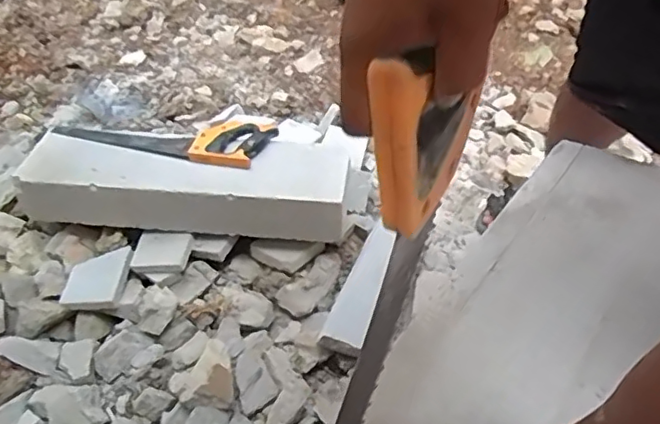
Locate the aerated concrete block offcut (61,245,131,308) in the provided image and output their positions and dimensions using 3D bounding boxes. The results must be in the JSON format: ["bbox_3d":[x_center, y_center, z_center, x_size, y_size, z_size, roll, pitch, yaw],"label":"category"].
[{"bbox_3d":[-0.413,0.112,1.061,0.095,0.019,0.124,6,46,2],"label":"aerated concrete block offcut"}]

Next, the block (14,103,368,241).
[{"bbox_3d":[-0.255,-0.059,1.118,0.598,0.131,0.178,7,46,4],"label":"block"}]

